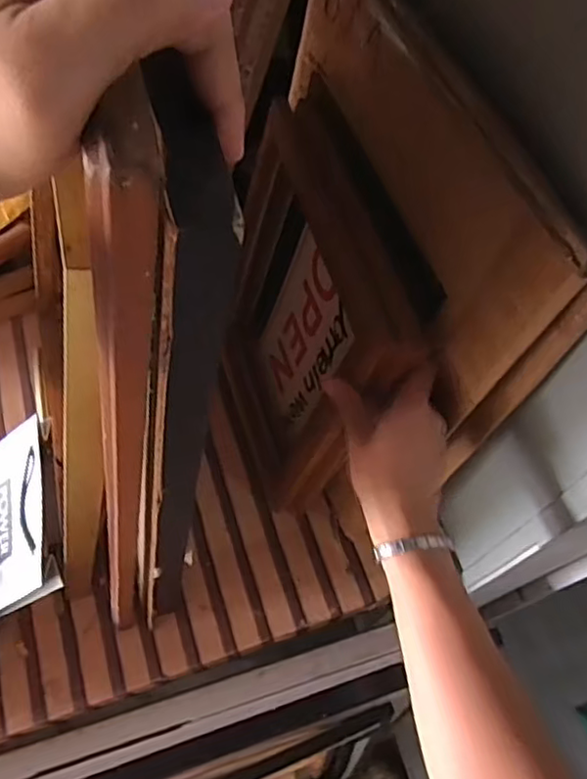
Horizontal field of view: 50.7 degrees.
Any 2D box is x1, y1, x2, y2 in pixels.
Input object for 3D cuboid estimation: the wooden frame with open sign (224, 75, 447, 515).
[{"bbox_3d":[0.012,-0.056,0.649,0.065,0.375,0.271,-8,58,-19],"label":"wooden frame with open sign"}]

